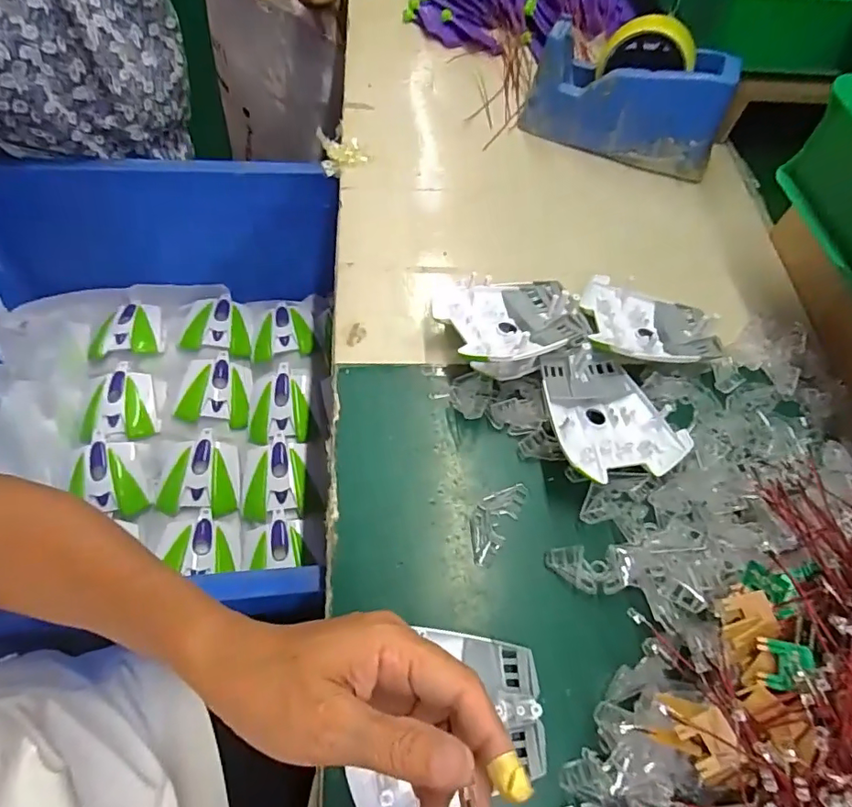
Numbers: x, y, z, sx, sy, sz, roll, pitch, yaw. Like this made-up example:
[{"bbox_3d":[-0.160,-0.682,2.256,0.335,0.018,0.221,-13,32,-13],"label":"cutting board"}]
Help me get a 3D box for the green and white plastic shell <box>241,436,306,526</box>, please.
[{"bbox_3d":[-0.186,0.088,0.639,0.077,0.029,0.104,-2,62,-5],"label":"green and white plastic shell"}]

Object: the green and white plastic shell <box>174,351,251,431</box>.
[{"bbox_3d":[-0.278,-0.019,0.697,0.087,0.041,0.104,2,61,-2],"label":"green and white plastic shell"}]

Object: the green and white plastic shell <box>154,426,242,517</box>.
[{"bbox_3d":[-0.280,0.087,0.639,0.093,0.029,0.100,-4,62,-6],"label":"green and white plastic shell"}]

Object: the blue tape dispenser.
[{"bbox_3d":[0.209,-0.321,0.537,0.196,0.101,0.068,22,64,10],"label":"blue tape dispenser"}]

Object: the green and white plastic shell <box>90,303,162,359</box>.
[{"bbox_3d":[-0.408,-0.102,0.712,0.084,0.025,0.083,-9,62,-9],"label":"green and white plastic shell"}]

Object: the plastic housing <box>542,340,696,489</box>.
[{"bbox_3d":[0.139,0.007,0.401,0.096,0.031,0.105,-5,62,-4],"label":"plastic housing"}]

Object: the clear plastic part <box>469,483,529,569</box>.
[{"bbox_3d":[0.049,0.083,0.376,0.028,0.004,0.067,32,66,14],"label":"clear plastic part"}]

